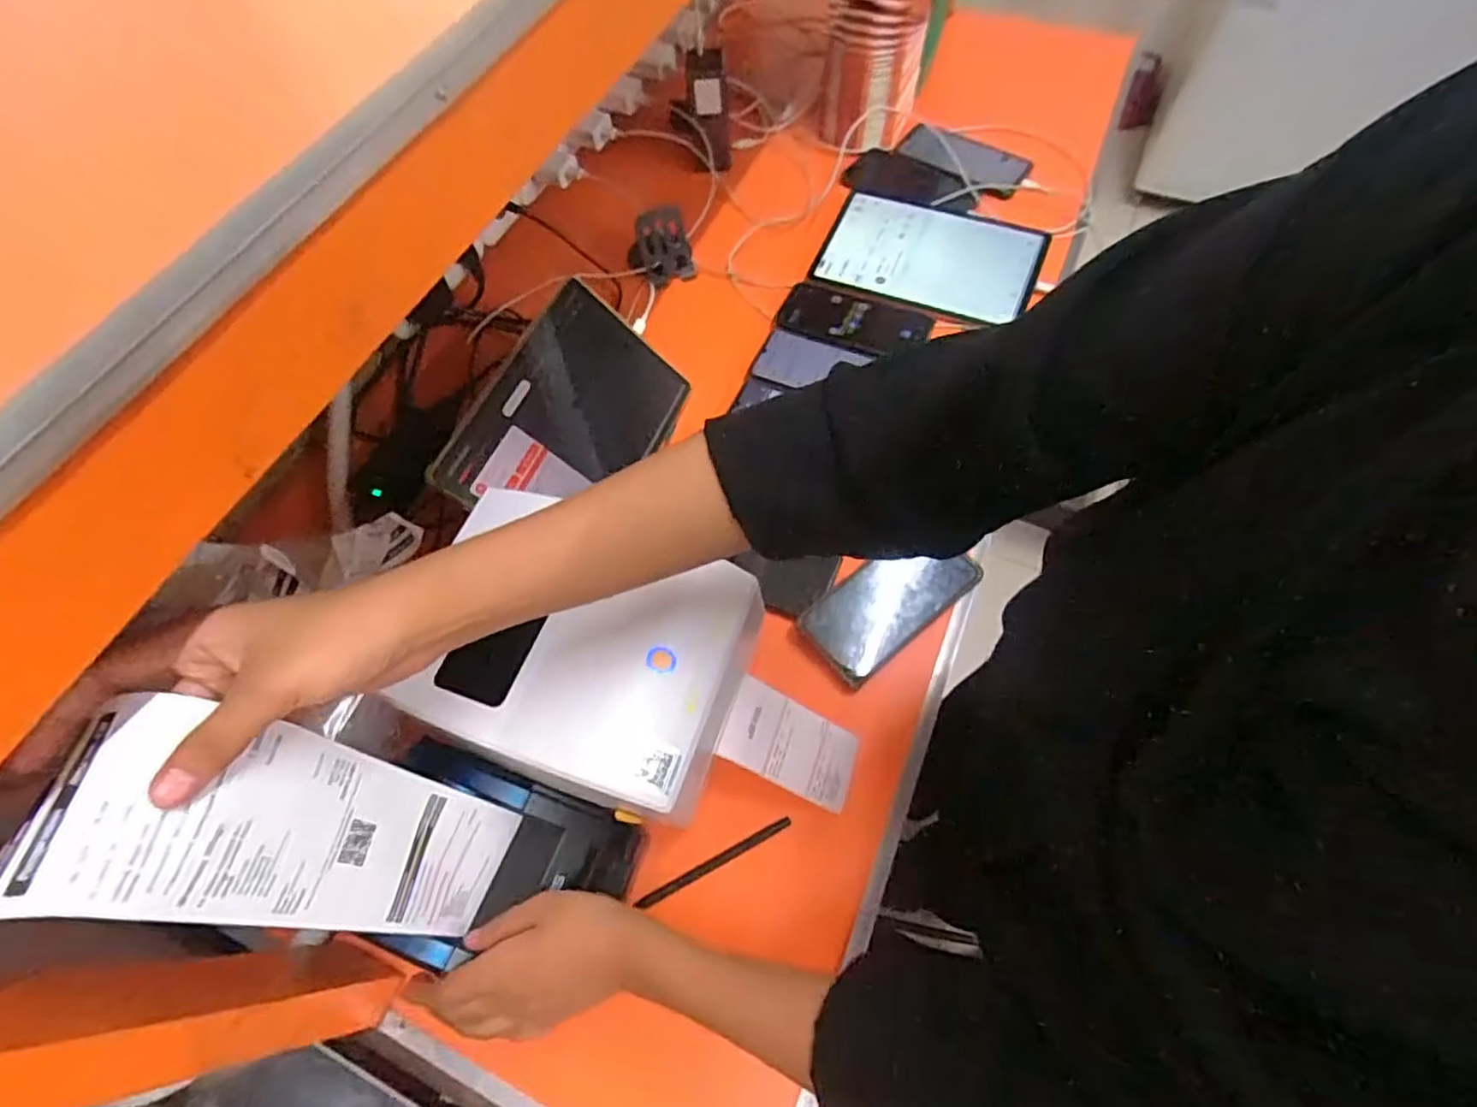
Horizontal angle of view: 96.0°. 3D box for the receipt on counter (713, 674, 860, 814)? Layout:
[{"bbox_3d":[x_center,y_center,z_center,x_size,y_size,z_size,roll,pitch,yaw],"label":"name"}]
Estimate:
[{"bbox_3d":[0.041,0.146,0.506,0.124,0.008,0.060,33,63,-23],"label":"receipt on counter"}]

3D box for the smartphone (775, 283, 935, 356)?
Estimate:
[{"bbox_3d":[0.129,-0.267,0.757,0.166,0.006,0.084,23,66,15],"label":"smartphone"}]

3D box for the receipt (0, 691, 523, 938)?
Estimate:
[{"bbox_3d":[-0.200,0.148,0.342,0.031,0.272,0.081,1,62,13],"label":"receipt"}]

